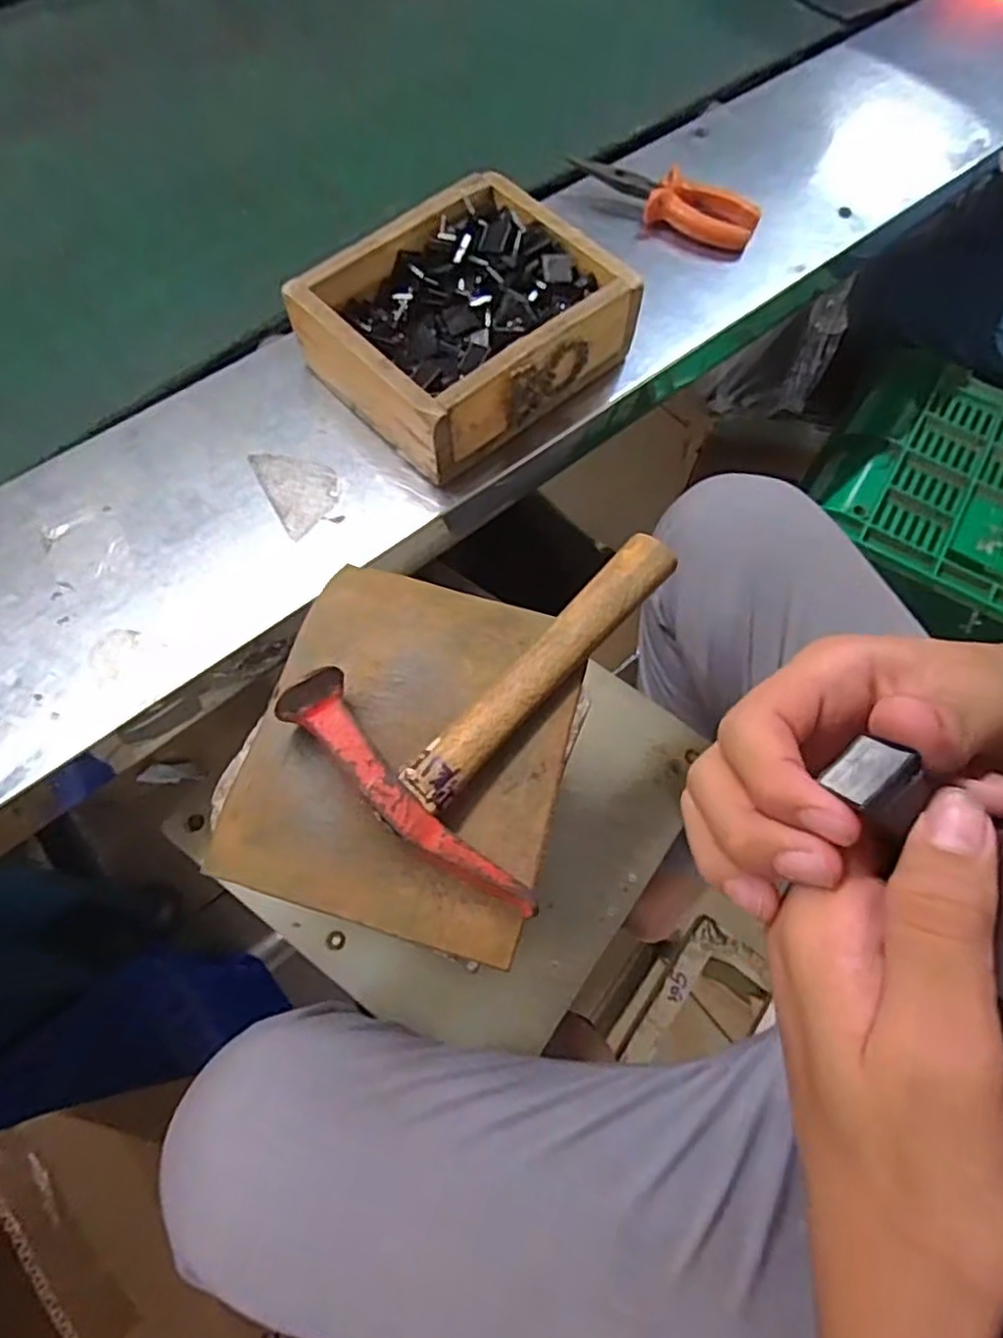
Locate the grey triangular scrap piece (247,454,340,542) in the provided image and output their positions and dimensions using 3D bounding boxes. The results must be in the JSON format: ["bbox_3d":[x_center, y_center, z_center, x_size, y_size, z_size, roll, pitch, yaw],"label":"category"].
[{"bbox_3d":[-0.130,-0.120,0.451,0.043,0.004,0.071,-28,69,-13],"label":"grey triangular scrap piece"}]

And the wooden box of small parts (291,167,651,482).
[{"bbox_3d":[-0.025,-0.230,0.471,0.178,0.066,0.152,-41,72,-17],"label":"wooden box of small parts"}]

